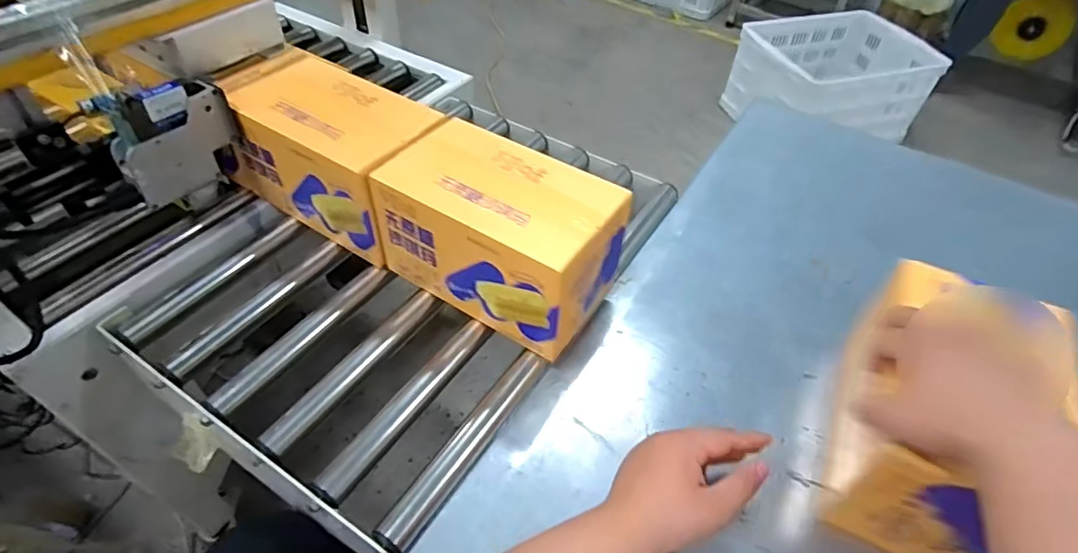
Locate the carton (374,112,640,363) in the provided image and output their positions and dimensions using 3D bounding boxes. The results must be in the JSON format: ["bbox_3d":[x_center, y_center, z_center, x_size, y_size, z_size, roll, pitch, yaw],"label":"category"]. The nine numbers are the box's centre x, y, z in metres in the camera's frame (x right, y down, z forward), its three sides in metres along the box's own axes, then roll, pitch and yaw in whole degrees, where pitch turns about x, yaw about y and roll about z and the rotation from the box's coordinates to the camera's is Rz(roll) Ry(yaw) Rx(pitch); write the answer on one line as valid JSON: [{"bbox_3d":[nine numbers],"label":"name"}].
[{"bbox_3d":[-0.040,-0.037,0.590,0.224,0.157,0.133,28,52,20],"label":"carton"}]

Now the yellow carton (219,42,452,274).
[{"bbox_3d":[-0.237,-0.145,0.655,0.239,0.128,0.132,28,52,20],"label":"yellow carton"}]

